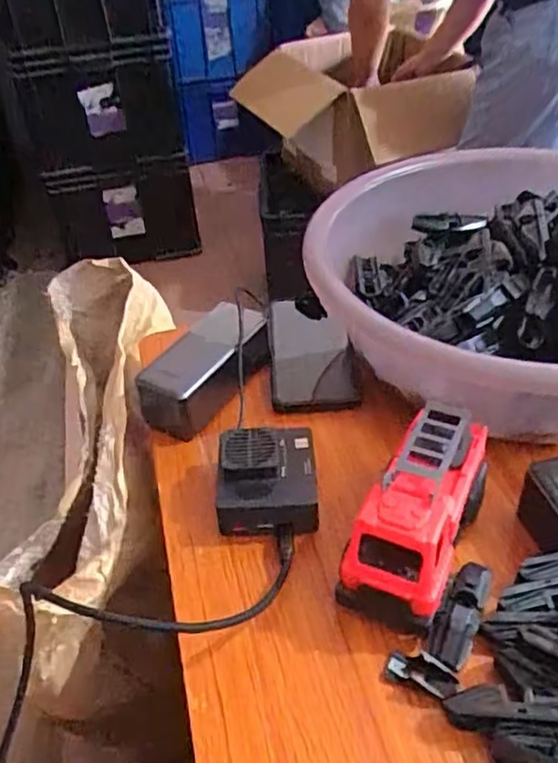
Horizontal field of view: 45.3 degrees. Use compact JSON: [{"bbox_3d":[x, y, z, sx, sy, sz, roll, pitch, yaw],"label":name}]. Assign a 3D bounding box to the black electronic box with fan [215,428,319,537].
[{"bbox_3d":[-0.009,0.068,0.481,0.070,0.047,0.074,-3,39,2],"label":"black electronic box with fan"}]

